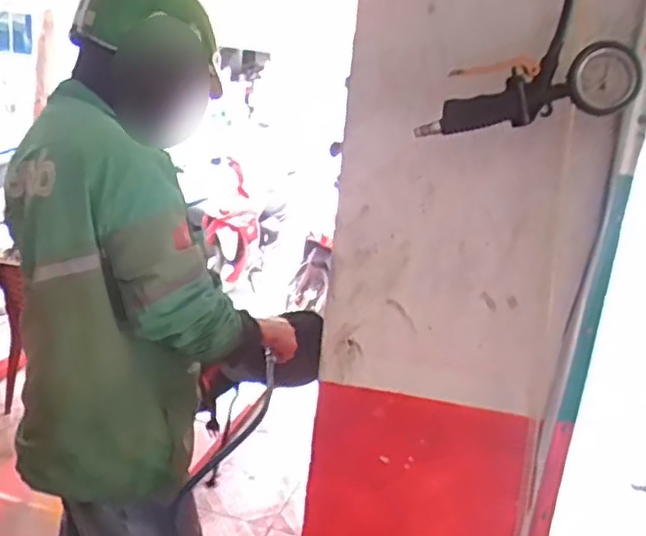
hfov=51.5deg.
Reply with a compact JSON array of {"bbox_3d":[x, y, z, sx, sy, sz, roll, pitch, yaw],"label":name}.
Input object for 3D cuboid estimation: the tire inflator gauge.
[{"bbox_3d":[0.223,-0.193,0.730,0.234,0.076,0.055,-12,13,11],"label":"tire inflator gauge"}]

